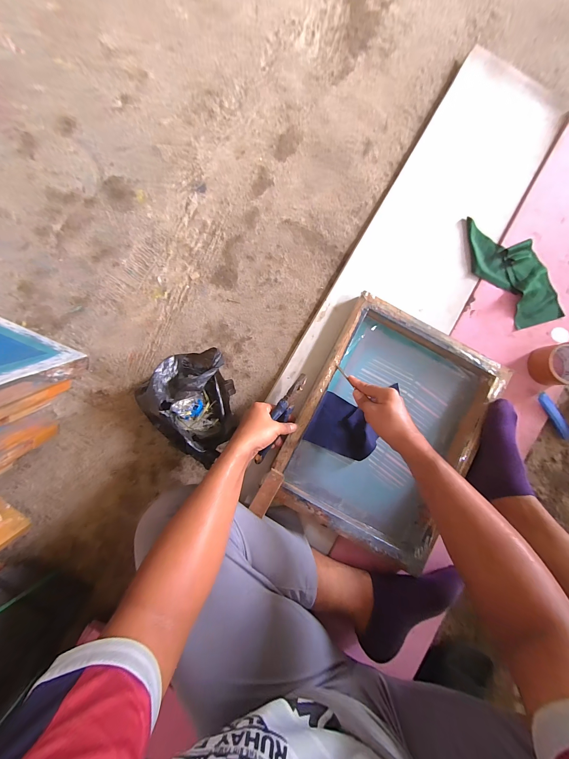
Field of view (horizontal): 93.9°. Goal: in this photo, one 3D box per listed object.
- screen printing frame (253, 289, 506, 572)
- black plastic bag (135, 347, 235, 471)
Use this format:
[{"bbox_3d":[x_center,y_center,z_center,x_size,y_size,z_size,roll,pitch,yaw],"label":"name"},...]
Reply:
[{"bbox_3d":[0.195,0.099,0.539,0.335,0.056,0.457,28,87,0],"label":"screen printing frame"},{"bbox_3d":[-0.163,0.048,0.510,0.178,0.145,0.193,44,87,1],"label":"black plastic bag"}]

